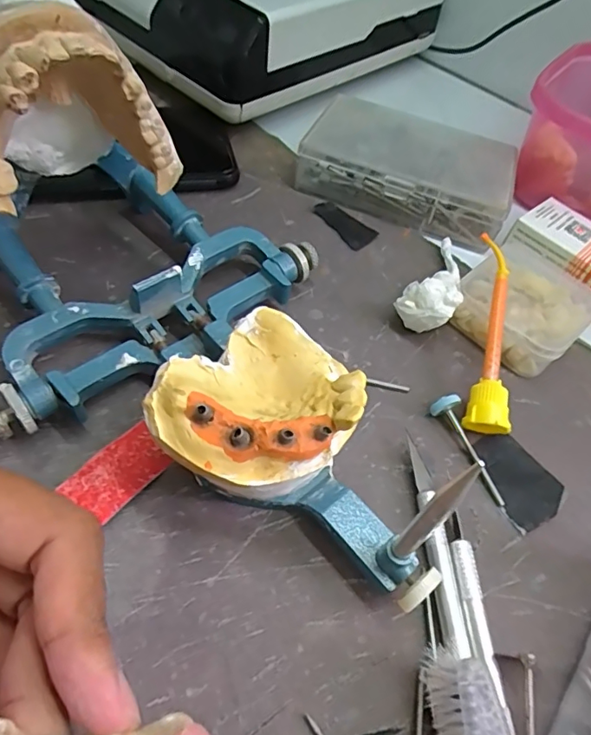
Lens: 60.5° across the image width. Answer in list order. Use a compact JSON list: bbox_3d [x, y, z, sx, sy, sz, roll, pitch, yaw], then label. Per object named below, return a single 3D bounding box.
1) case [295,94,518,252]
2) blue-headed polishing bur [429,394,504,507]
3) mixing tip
[{"bbox_3d":[0.069,-0.118,0.291,0.112,0.029,0.081,25,56,9],"label":"case"},{"bbox_3d":[0.069,0.032,0.201,0.010,0.013,0.045,-14,59,-17],"label":"blue-headed polishing bur"},{"bbox_3d":[0.084,-0.015,0.218,0.016,0.014,0.087,11,71,2],"label":"mixing tip"}]

